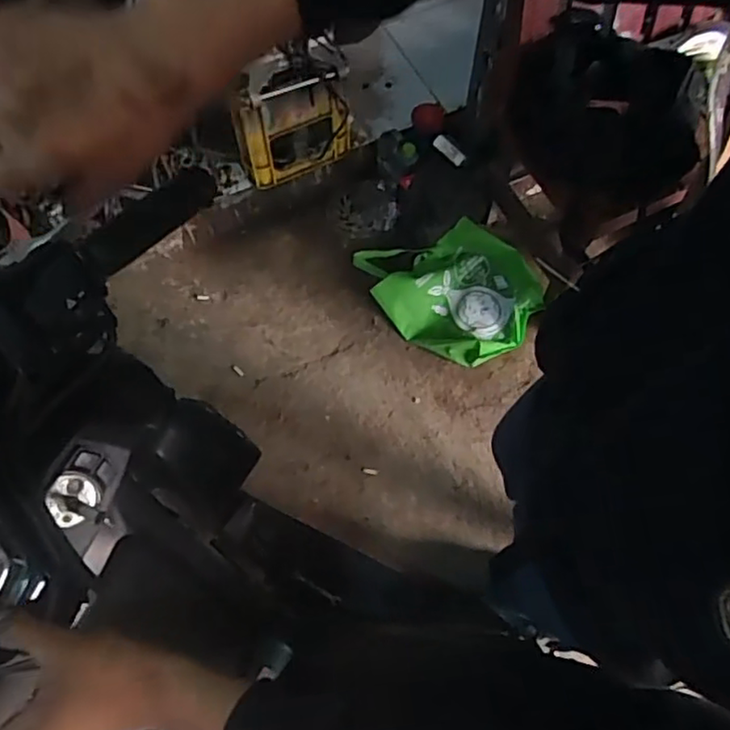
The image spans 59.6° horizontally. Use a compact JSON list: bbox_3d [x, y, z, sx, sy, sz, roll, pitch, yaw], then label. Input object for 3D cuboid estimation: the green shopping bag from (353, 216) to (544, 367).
[{"bbox_3d":[0.210,-0.216,1.618,0.469,0.106,0.355,31,68,15],"label":"green shopping bag"}]

